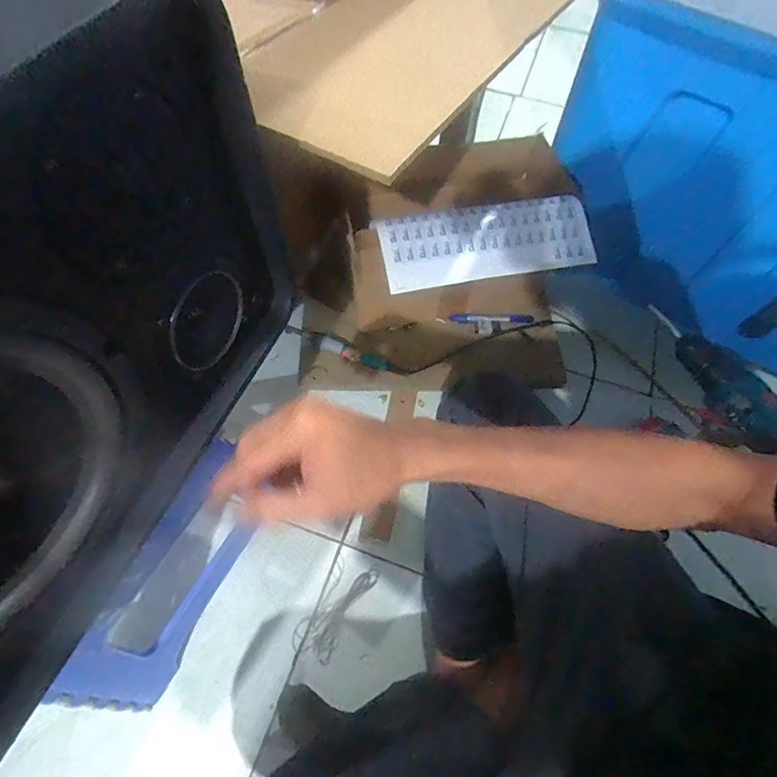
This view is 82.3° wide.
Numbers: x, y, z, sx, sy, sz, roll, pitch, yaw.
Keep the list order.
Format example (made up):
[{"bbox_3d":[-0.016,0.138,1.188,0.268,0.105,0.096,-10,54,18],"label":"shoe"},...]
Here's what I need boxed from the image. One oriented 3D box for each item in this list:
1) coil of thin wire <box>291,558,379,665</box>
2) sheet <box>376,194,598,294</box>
[{"bbox_3d":[-0.071,0.291,0.593,0.058,0.006,0.132,29,65,13],"label":"coil of thin wire"},{"bbox_3d":[0.124,-0.181,0.545,0.264,0.009,0.098,-11,77,-9],"label":"sheet"}]

